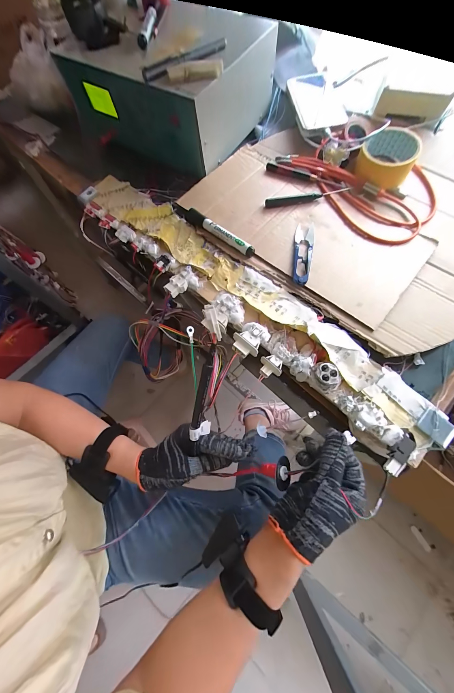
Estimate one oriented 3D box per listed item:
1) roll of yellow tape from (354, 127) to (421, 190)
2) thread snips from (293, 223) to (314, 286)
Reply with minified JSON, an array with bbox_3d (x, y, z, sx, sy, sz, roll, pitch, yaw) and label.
[{"bbox_3d":[0.274,-0.326,0.417,0.088,0.043,0.100,22,72,10],"label":"roll of yellow tape"},{"bbox_3d":[0.118,-0.147,0.371,0.030,0.014,0.123,9,70,6],"label":"thread snips"}]

